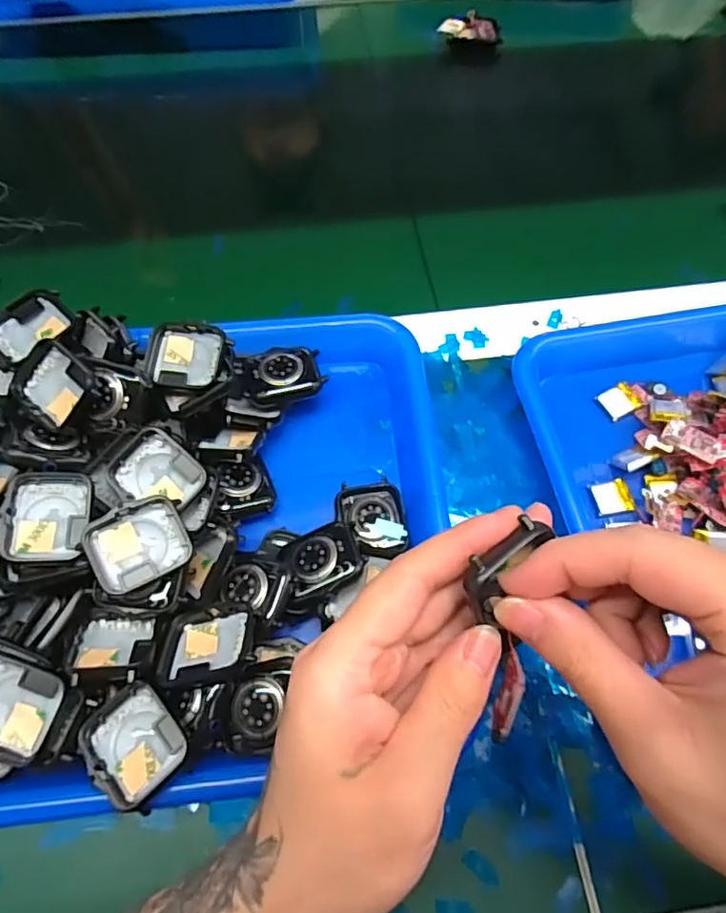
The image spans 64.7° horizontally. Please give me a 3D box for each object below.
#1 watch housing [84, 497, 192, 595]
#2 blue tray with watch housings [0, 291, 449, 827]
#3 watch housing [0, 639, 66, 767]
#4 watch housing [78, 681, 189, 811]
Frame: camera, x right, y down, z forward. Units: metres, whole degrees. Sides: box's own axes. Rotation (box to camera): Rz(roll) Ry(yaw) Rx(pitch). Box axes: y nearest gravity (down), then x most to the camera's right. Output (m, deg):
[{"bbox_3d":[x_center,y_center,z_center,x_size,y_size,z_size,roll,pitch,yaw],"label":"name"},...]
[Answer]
[{"bbox_3d":[-0.105,0.041,0.269,0.042,0.015,0.034,-29,68,-13],"label":"watch housing"},{"bbox_3d":[-0.125,0.038,0.291,0.332,0.060,0.249,-4,64,-2],"label":"blue tray with watch housings"},{"bbox_3d":[-0.151,0.104,0.243,0.044,0.018,0.040,20,66,9],"label":"watch housing"},{"bbox_3d":[-0.099,0.122,0.247,0.042,0.009,0.038,40,70,17],"label":"watch housing"}]

